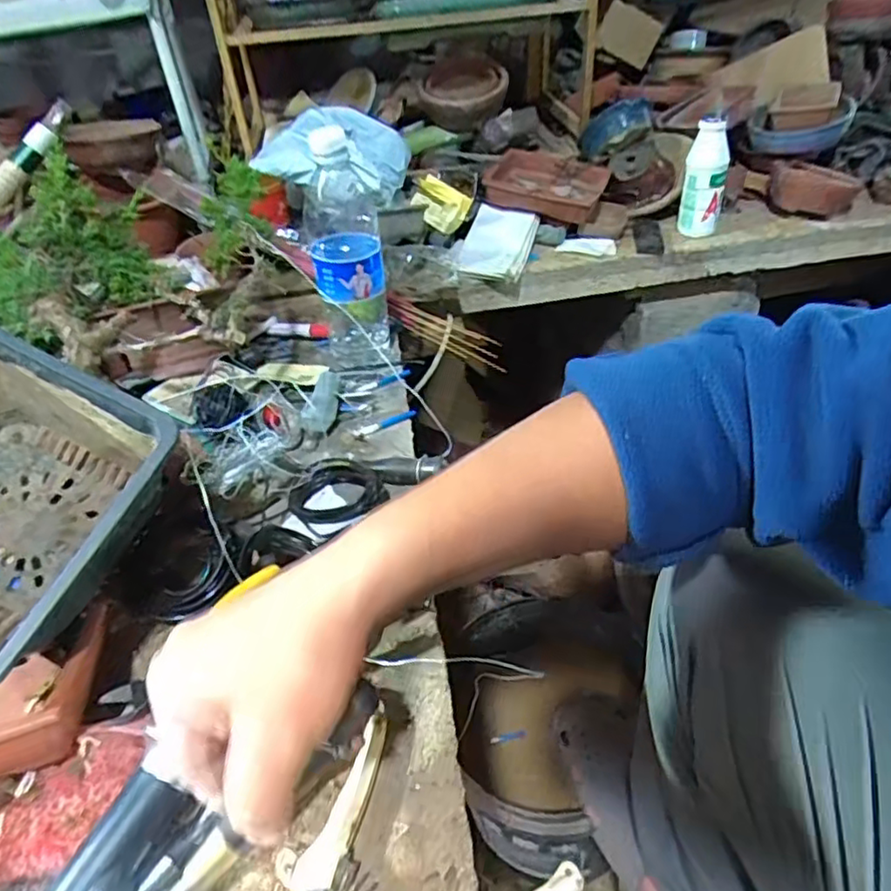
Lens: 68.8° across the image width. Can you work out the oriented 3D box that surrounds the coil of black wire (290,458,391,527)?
[{"bbox_3d":[-0.086,0.037,0.518,0.069,0.024,0.062,10,43,20],"label":"coil of black wire"}]

